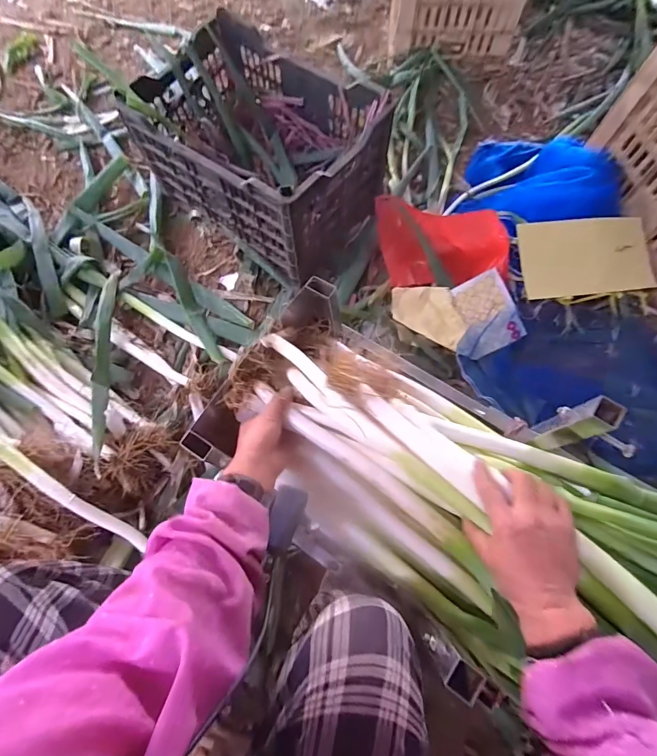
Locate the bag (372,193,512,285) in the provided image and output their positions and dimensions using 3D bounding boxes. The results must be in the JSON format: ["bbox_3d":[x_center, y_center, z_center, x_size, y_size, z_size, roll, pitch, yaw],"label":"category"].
[{"bbox_3d":[0.241,-0.308,0.850,0.267,0.094,0.191,1,71,0],"label":"bag"}]

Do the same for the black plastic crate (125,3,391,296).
[{"bbox_3d":[-0.138,-0.490,0.882,0.475,0.259,0.328,37,74,11],"label":"black plastic crate"}]

